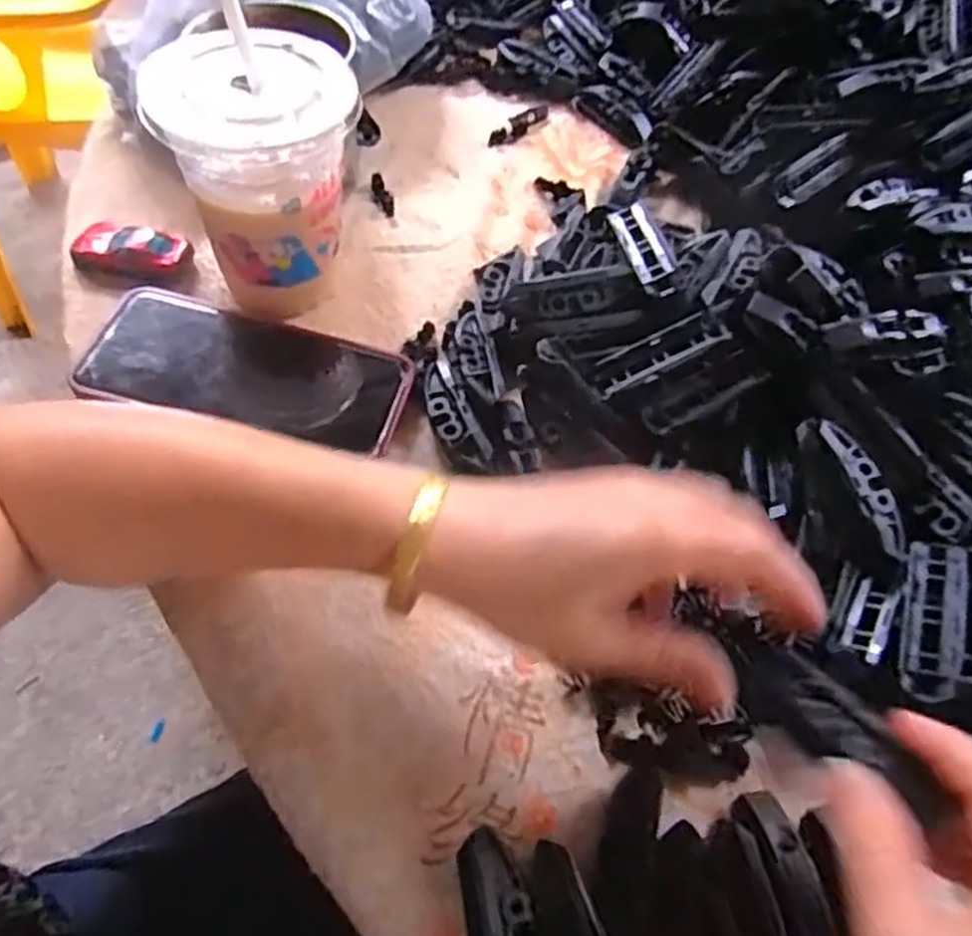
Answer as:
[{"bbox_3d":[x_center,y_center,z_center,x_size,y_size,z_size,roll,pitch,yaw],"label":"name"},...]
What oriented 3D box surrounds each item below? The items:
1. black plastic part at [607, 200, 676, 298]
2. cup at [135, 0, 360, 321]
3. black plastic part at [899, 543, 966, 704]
[{"bbox_3d":[0.085,-0.118,0.411,0.023,0.009,0.068,-6,56,-9],"label":"black plastic part"},{"bbox_3d":[-0.114,-0.166,0.383,0.093,0.167,0.103,-10,57,-11],"label":"cup"},{"bbox_3d":[0.183,0.061,0.311,0.020,0.012,0.069,19,56,8],"label":"black plastic part"}]

